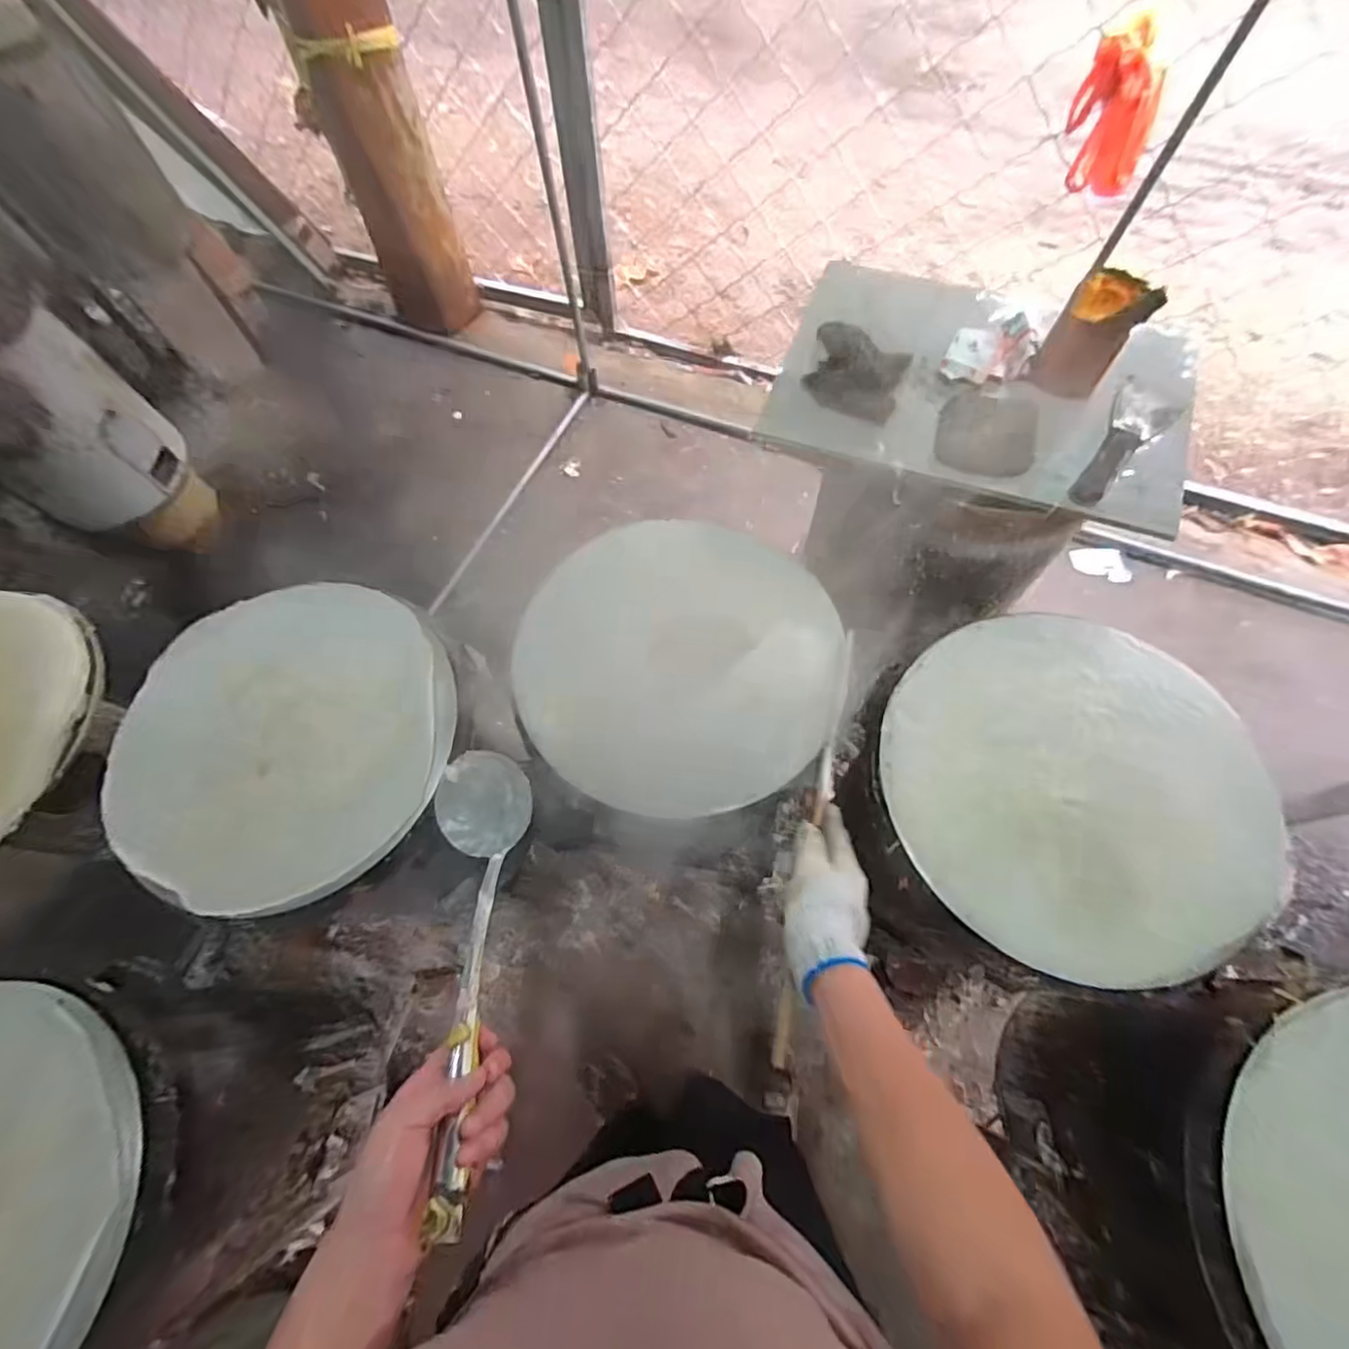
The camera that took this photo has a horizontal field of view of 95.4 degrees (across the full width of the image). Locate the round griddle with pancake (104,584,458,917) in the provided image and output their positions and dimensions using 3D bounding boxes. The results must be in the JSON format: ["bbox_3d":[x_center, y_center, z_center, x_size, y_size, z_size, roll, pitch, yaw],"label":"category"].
[{"bbox_3d":[-0.447,0.073,0.699,0.368,0.054,0.353,-1,65,2],"label":"round griddle with pancake"}]

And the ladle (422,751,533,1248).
[{"bbox_3d":[-0.160,0.207,0.480,0.085,0.076,0.355,-11,37,-3],"label":"ladle"}]

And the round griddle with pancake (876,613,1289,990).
[{"bbox_3d":[0.418,0.109,0.647,0.371,0.047,0.370,-1,65,2],"label":"round griddle with pancake"}]

